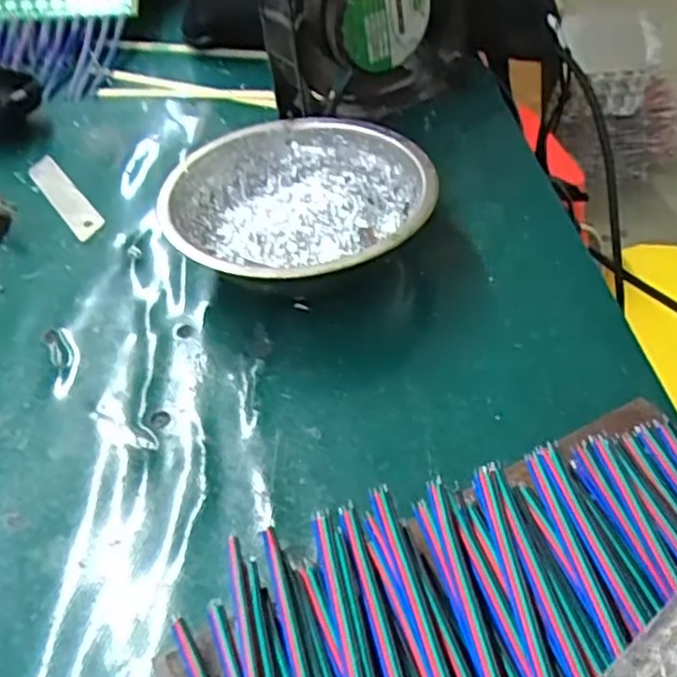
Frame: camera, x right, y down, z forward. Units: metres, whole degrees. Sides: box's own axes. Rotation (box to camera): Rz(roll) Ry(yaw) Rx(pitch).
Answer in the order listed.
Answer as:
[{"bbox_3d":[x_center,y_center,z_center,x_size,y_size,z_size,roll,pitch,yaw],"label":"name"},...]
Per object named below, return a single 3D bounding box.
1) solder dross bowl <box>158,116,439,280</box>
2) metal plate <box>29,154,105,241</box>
[{"bbox_3d":[-0.018,-0.061,0.359,0.125,0.040,0.128,-3,45,3],"label":"solder dross bowl"},{"bbox_3d":[-0.164,-0.086,0.433,0.020,0.004,0.101,-29,49,-21],"label":"metal plate"}]

